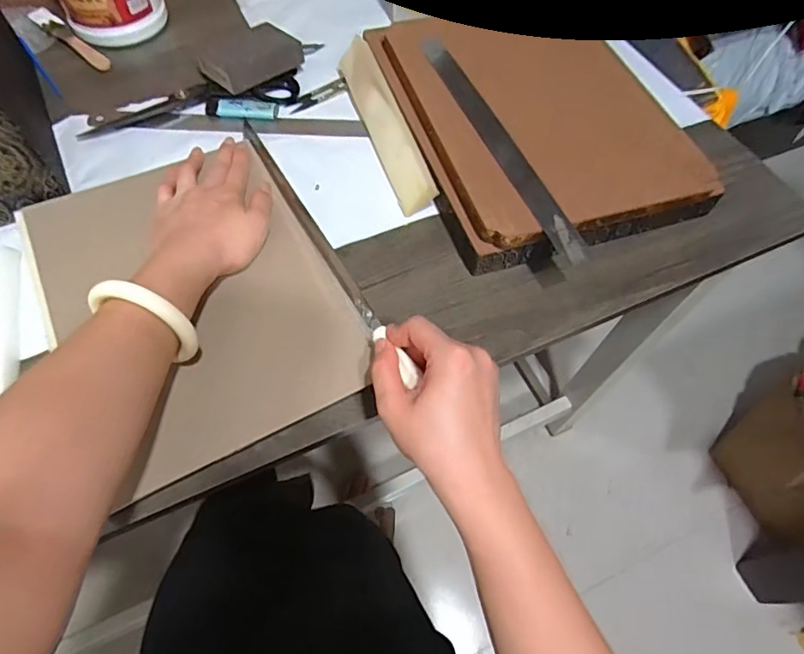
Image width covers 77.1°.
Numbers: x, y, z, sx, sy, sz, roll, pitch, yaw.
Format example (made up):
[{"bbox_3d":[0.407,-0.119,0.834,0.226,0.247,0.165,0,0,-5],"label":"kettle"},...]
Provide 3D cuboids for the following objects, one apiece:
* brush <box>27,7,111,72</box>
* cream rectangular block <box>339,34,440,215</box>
[{"bbox_3d":[-0.421,-0.368,0.642,0.141,0.018,0.026,36,66,17],"label":"brush"},{"bbox_3d":[-0.019,-0.227,0.551,0.013,0.050,0.241,4,55,-43],"label":"cream rectangular block"}]

